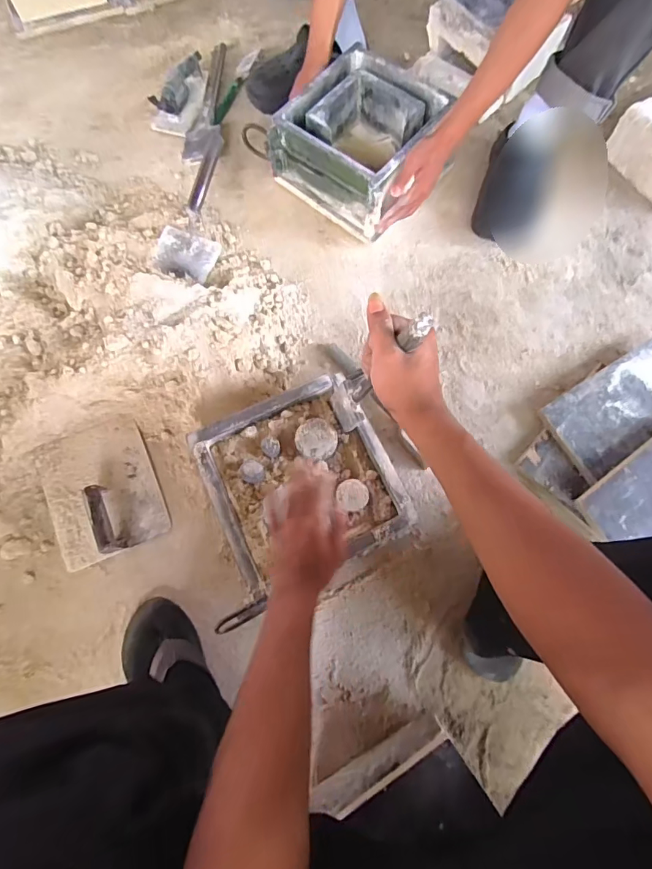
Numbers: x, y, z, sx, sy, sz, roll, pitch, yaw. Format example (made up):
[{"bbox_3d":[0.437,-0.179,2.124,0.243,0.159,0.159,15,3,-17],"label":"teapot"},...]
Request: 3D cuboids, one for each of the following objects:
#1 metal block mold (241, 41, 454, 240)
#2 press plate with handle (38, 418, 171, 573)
[{"bbox_3d":[0.058,-0.516,0.833,0.247,0.147,0.233,35,78,8],"label":"metal block mold"},{"bbox_3d":[-0.355,0.083,0.720,0.165,0.061,0.201,-22,76,-5],"label":"press plate with handle"}]

